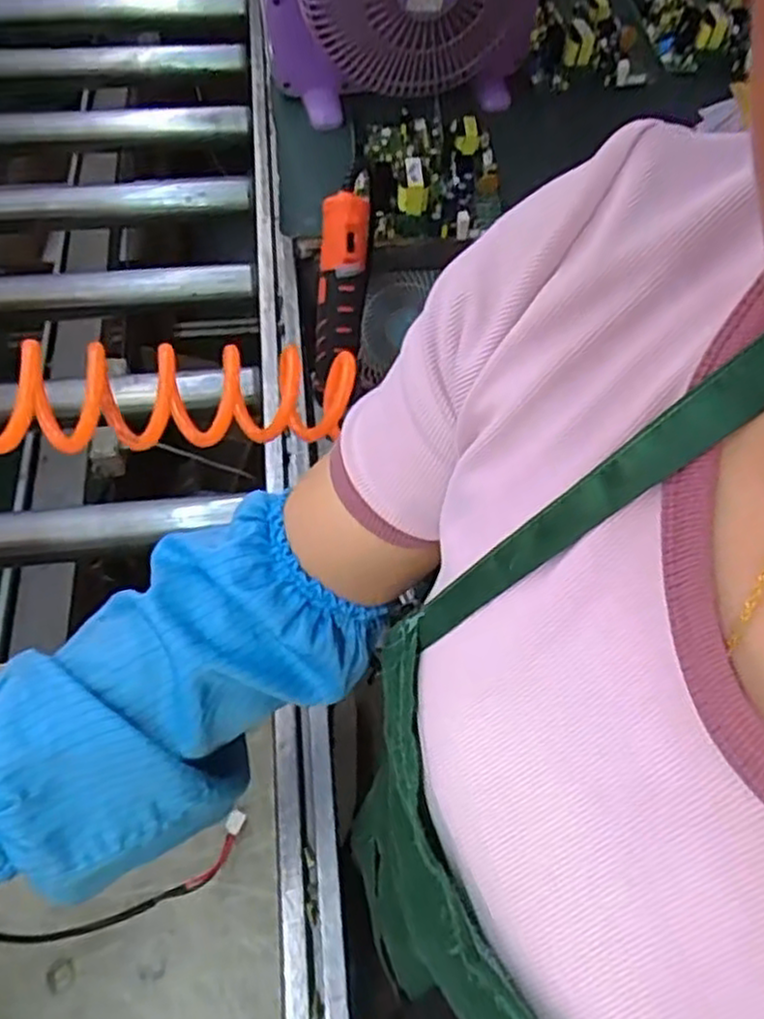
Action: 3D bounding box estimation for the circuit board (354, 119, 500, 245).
[{"bbox_3d":[0.050,-0.377,0.810,0.155,0.046,0.187,-3,60,-4],"label":"circuit board"}]

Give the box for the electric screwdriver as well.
[{"bbox_3d":[-0.042,-0.194,0.692,0.046,0.187,0.035,11,28,2],"label":"electric screwdriver"}]

